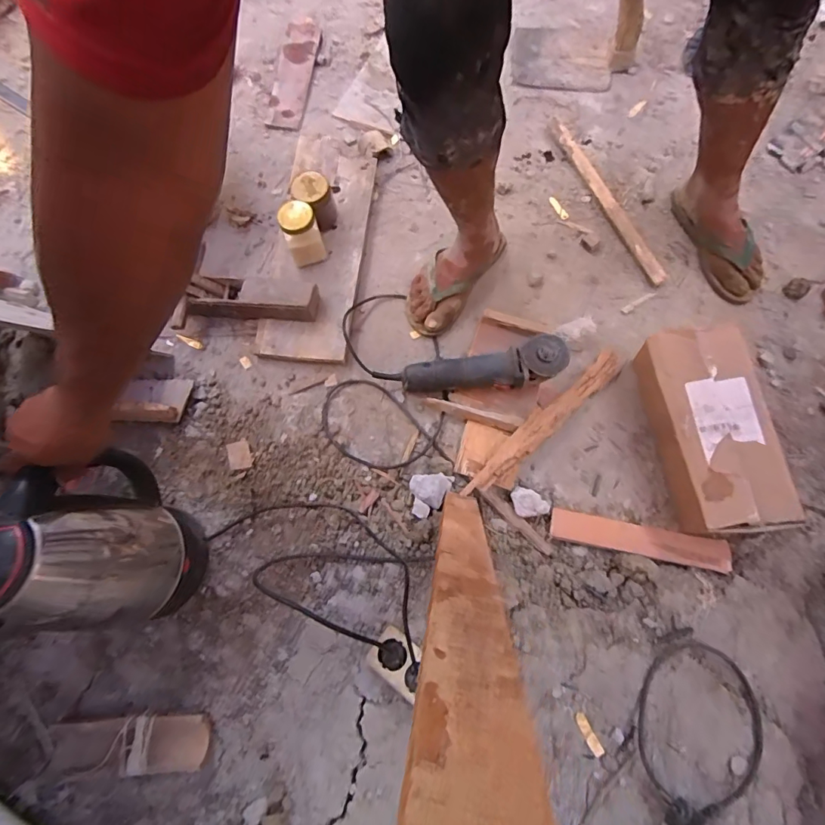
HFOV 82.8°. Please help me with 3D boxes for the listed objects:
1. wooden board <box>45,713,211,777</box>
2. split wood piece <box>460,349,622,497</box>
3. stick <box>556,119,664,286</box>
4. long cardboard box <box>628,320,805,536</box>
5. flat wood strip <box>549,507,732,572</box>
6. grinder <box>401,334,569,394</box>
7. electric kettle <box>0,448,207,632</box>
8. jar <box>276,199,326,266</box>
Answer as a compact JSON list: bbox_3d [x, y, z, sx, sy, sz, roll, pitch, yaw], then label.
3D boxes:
[{"bbox_3d":[-0.357,0.418,0.590,0.200,0.034,0.064,-3,71,-1],"label":"wooden board"},{"bbox_3d":[0.231,0.014,0.814,0.379,0.024,0.047,-40,76,-12],"label":"split wood piece"},{"bbox_3d":[0.400,-0.445,0.970,0.031,0.025,0.435,-21,73,-7],"label":"stick"},{"bbox_3d":[0.486,0.027,0.761,0.156,0.113,0.323,-6,71,-2],"label":"long cardboard box"},{"bbox_3d":[0.376,0.211,0.788,0.272,0.026,0.053,7,72,20],"label":"flat wood strip"},{"bbox_3d":[0.121,-0.076,0.807,0.275,0.062,0.069,-9,71,11],"label":"grinder"},{"bbox_3d":[-0.368,0.148,0.551,0.146,0.260,0.199,-15,72,-5],"label":"electric kettle"},{"bbox_3d":[-0.202,-0.325,0.860,0.062,0.110,0.068,0,73,-1],"label":"jar"}]

